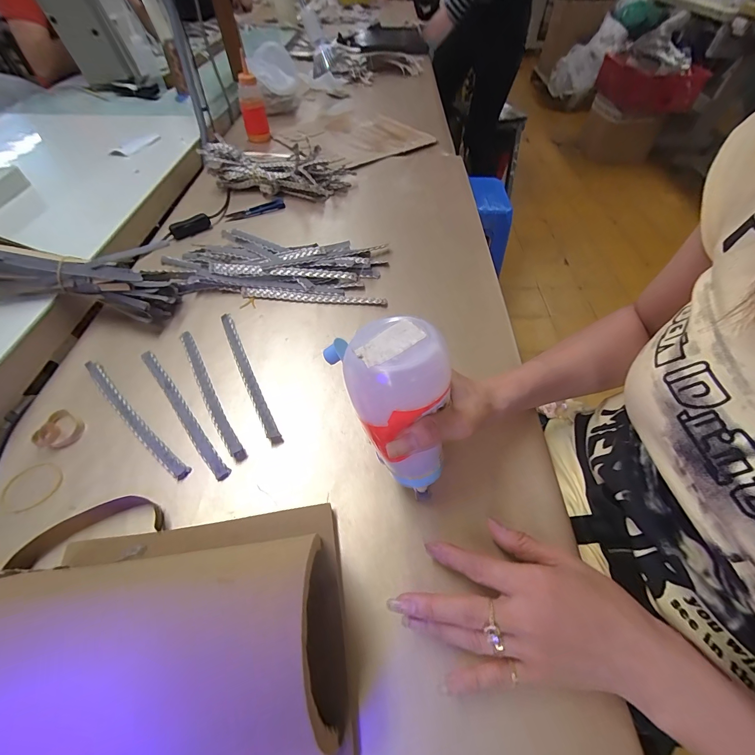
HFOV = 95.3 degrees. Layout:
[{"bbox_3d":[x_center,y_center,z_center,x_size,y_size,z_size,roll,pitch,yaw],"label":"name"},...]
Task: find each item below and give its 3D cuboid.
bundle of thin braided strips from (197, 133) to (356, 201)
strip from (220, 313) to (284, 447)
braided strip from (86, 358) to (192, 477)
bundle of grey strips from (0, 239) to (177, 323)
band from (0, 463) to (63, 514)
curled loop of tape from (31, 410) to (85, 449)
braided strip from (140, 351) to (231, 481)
[{"bbox_3d":[-0.176,-0.383,0.622,0.246,0.063,0.111,9,54,6],"label":"bundle of thin braided strips"},{"bbox_3d":[-0.144,-0.007,0.381,0.014,0.009,0.191,-24,58,-17],"label":"strip"},{"bbox_3d":[-0.250,0.039,0.348,0.190,0.006,0.016,35,61,22],"label":"braided strip"},{"bbox_3d":[-0.366,-0.117,0.398,0.233,0.072,0.082,4,53,-14],"label":"bundle of grey strips"},{"bbox_3d":[-0.311,0.097,0.308,0.044,0.004,0.046,1,54,-1],"label":"band"},{"bbox_3d":[-0.312,0.052,0.337,0.036,0.013,0.038,1,54,-1],"label":"curled loop of tape"},{"bbox_3d":[-0.203,0.031,0.352,0.014,0.007,0.191,-36,62,-24],"label":"braided strip"}]

